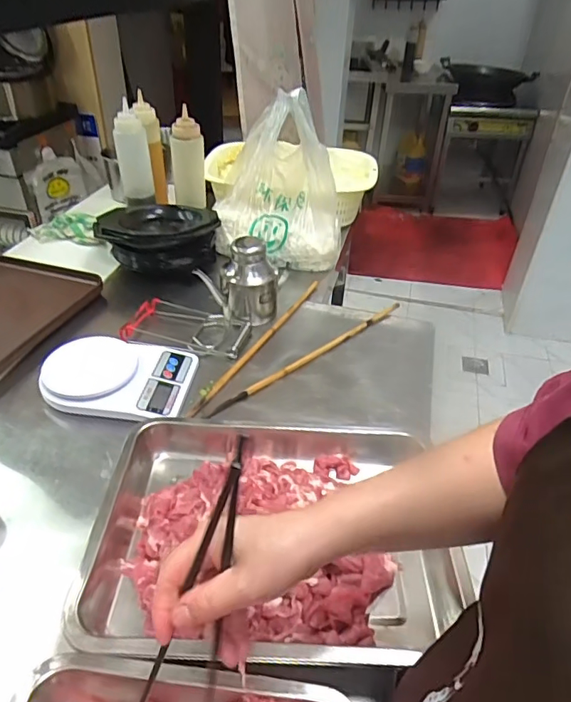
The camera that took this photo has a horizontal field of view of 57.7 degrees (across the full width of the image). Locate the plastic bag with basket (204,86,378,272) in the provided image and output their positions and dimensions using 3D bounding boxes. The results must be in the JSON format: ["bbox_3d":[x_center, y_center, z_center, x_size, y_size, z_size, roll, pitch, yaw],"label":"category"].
[{"bbox_3d":[0.002,-0.364,1.068,0.362,0.268,0.356,7,38,5],"label":"plastic bag with basket"}]

